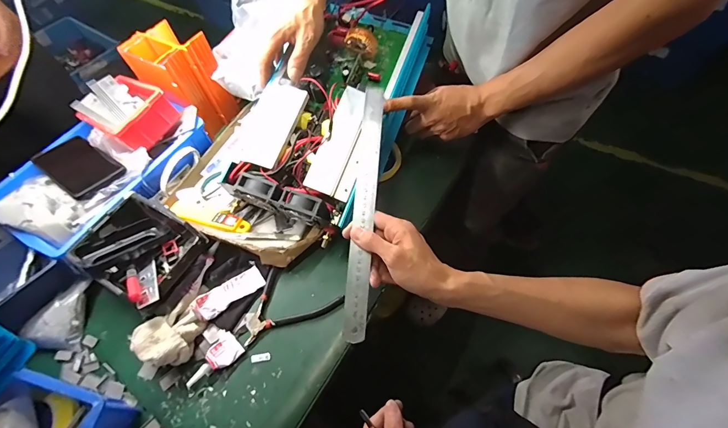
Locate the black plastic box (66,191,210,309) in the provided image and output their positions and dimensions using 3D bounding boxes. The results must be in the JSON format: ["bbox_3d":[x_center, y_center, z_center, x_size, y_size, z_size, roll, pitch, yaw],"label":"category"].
[{"bbox_3d":[-0.310,0.053,0.492,0.146,0.071,0.121,24,63,19],"label":"black plastic box"}]

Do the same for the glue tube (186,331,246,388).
[{"bbox_3d":[-0.196,0.191,0.447,0.037,0.018,0.072,38,68,23],"label":"glue tube"}]

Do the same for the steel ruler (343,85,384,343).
[{"bbox_3d":[0.001,-0.008,0.432,0.029,0.008,0.313,4,73,6],"label":"steel ruler"}]

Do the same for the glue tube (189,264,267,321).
[{"bbox_3d":[-0.193,0.113,0.493,0.097,0.025,0.039,-34,62,-15],"label":"glue tube"}]

